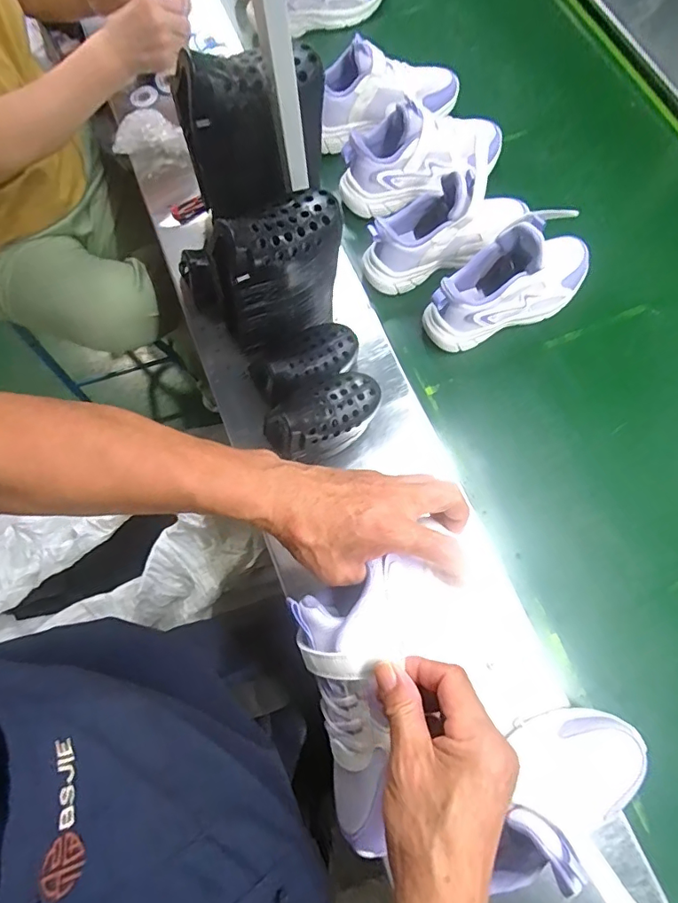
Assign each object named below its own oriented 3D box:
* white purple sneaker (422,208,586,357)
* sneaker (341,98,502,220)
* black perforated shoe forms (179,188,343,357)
[{"bbox_3d":[0.216,-0.216,0.602,0.224,0.156,0.080,-23,72,-3],"label":"white purple sneaker"},{"bbox_3d":[0.119,-0.419,0.689,0.250,0.125,0.084,-18,72,-2],"label":"sneaker"},{"bbox_3d":[-0.071,-0.187,0.546,0.172,0.187,0.061,-29,73,-5],"label":"black perforated shoe forms"}]

